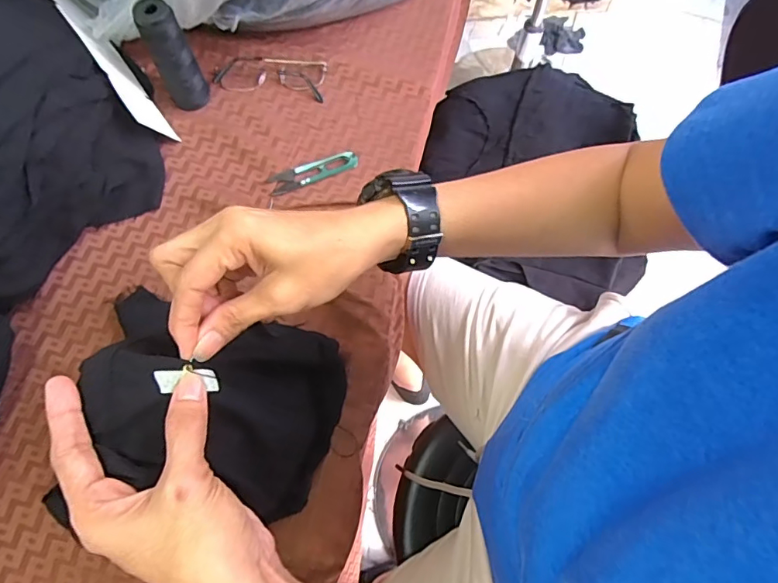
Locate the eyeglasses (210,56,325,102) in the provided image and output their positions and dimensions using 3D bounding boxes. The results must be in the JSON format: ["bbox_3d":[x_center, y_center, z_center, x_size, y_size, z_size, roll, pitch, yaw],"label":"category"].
[{"bbox_3d":[-0.139,-0.255,0.562,0.126,0.019,0.044,5,70,2],"label":"eyeglasses"}]

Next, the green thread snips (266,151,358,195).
[{"bbox_3d":[-0.083,-0.131,0.528,0.100,0.007,0.025,-21,71,-8],"label":"green thread snips"}]

